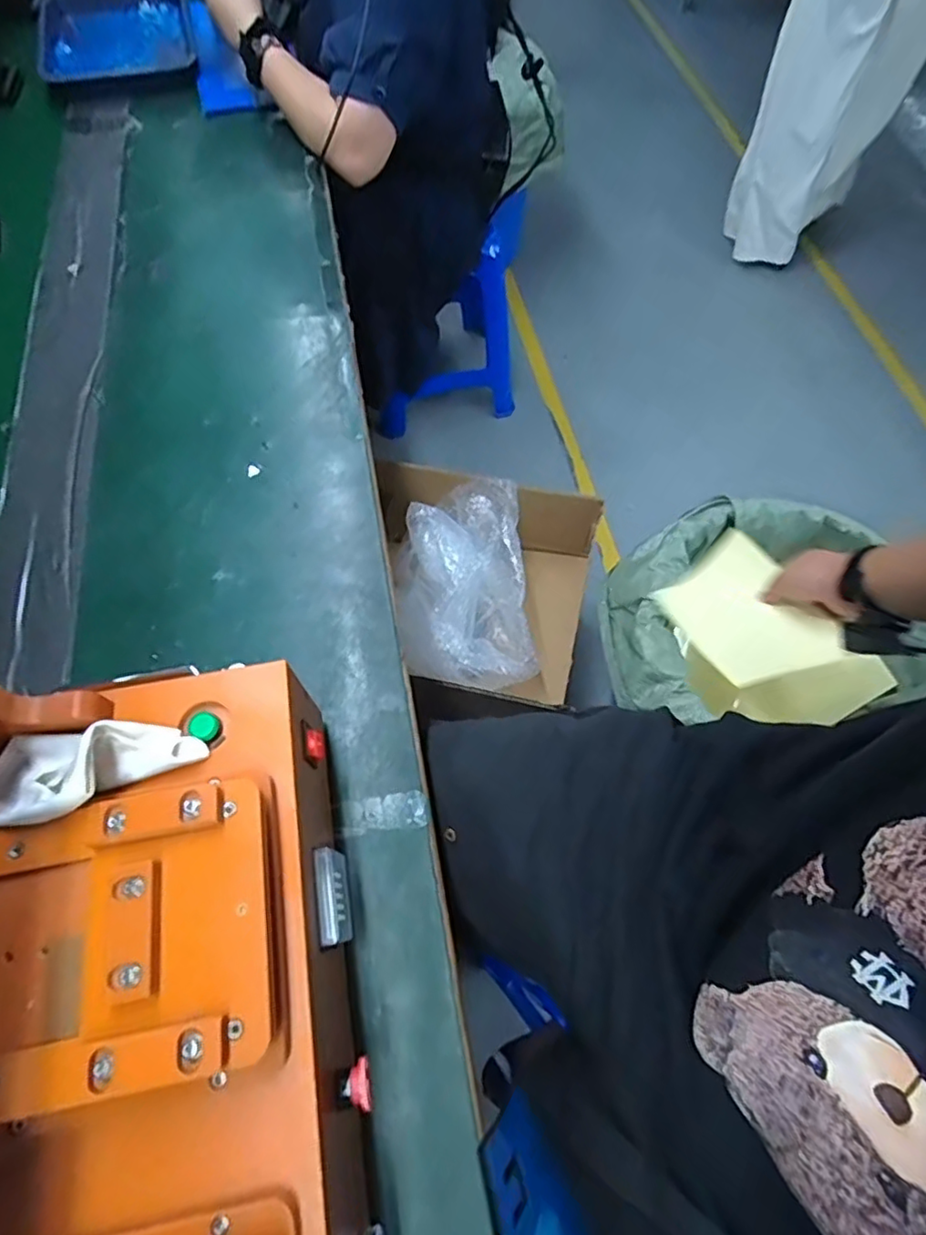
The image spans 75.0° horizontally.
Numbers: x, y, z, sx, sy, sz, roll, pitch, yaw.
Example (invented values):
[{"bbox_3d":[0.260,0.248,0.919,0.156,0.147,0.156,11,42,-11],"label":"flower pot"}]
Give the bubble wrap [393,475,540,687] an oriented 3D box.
[{"bbox_3d":[0.000,-0.054,0.970,0.199,0.141,0.339,-7,66,-2],"label":"bubble wrap"}]

